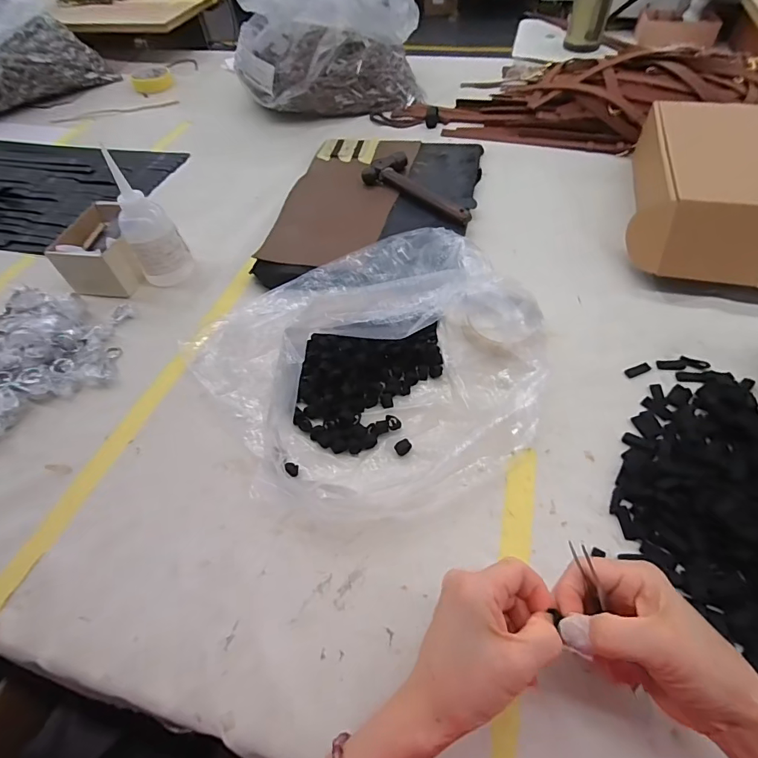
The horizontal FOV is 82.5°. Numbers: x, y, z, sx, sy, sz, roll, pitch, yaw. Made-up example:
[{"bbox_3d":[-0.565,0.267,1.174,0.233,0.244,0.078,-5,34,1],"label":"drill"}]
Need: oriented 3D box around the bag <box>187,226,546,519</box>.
[{"bbox_3d":[-0.004,-0.039,0.433,0.333,0.084,0.318,-26,56,-14],"label":"bag"}]

